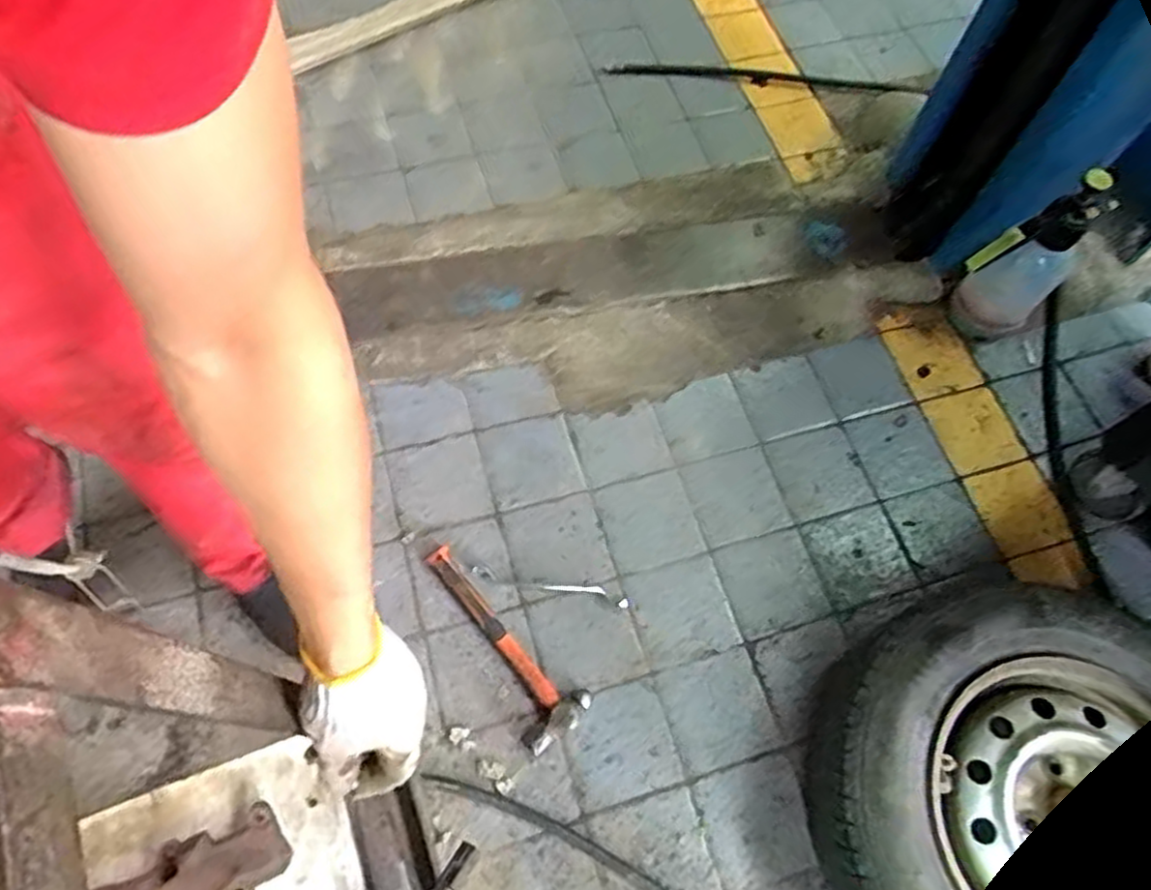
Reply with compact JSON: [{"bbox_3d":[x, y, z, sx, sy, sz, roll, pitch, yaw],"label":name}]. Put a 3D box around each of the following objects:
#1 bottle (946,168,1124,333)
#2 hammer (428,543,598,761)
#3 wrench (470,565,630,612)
[{"bbox_3d":[0.756,-0.307,1.272,0.145,0.310,0.131,-38,71,-19],"label":"bottle"},{"bbox_3d":[-0.112,0.283,1.104,0.103,0.047,0.334,-35,70,-18],"label":"hammer"},{"bbox_3d":[-0.040,0.218,1.156,0.242,0.007,0.029,11,64,3],"label":"wrench"}]

